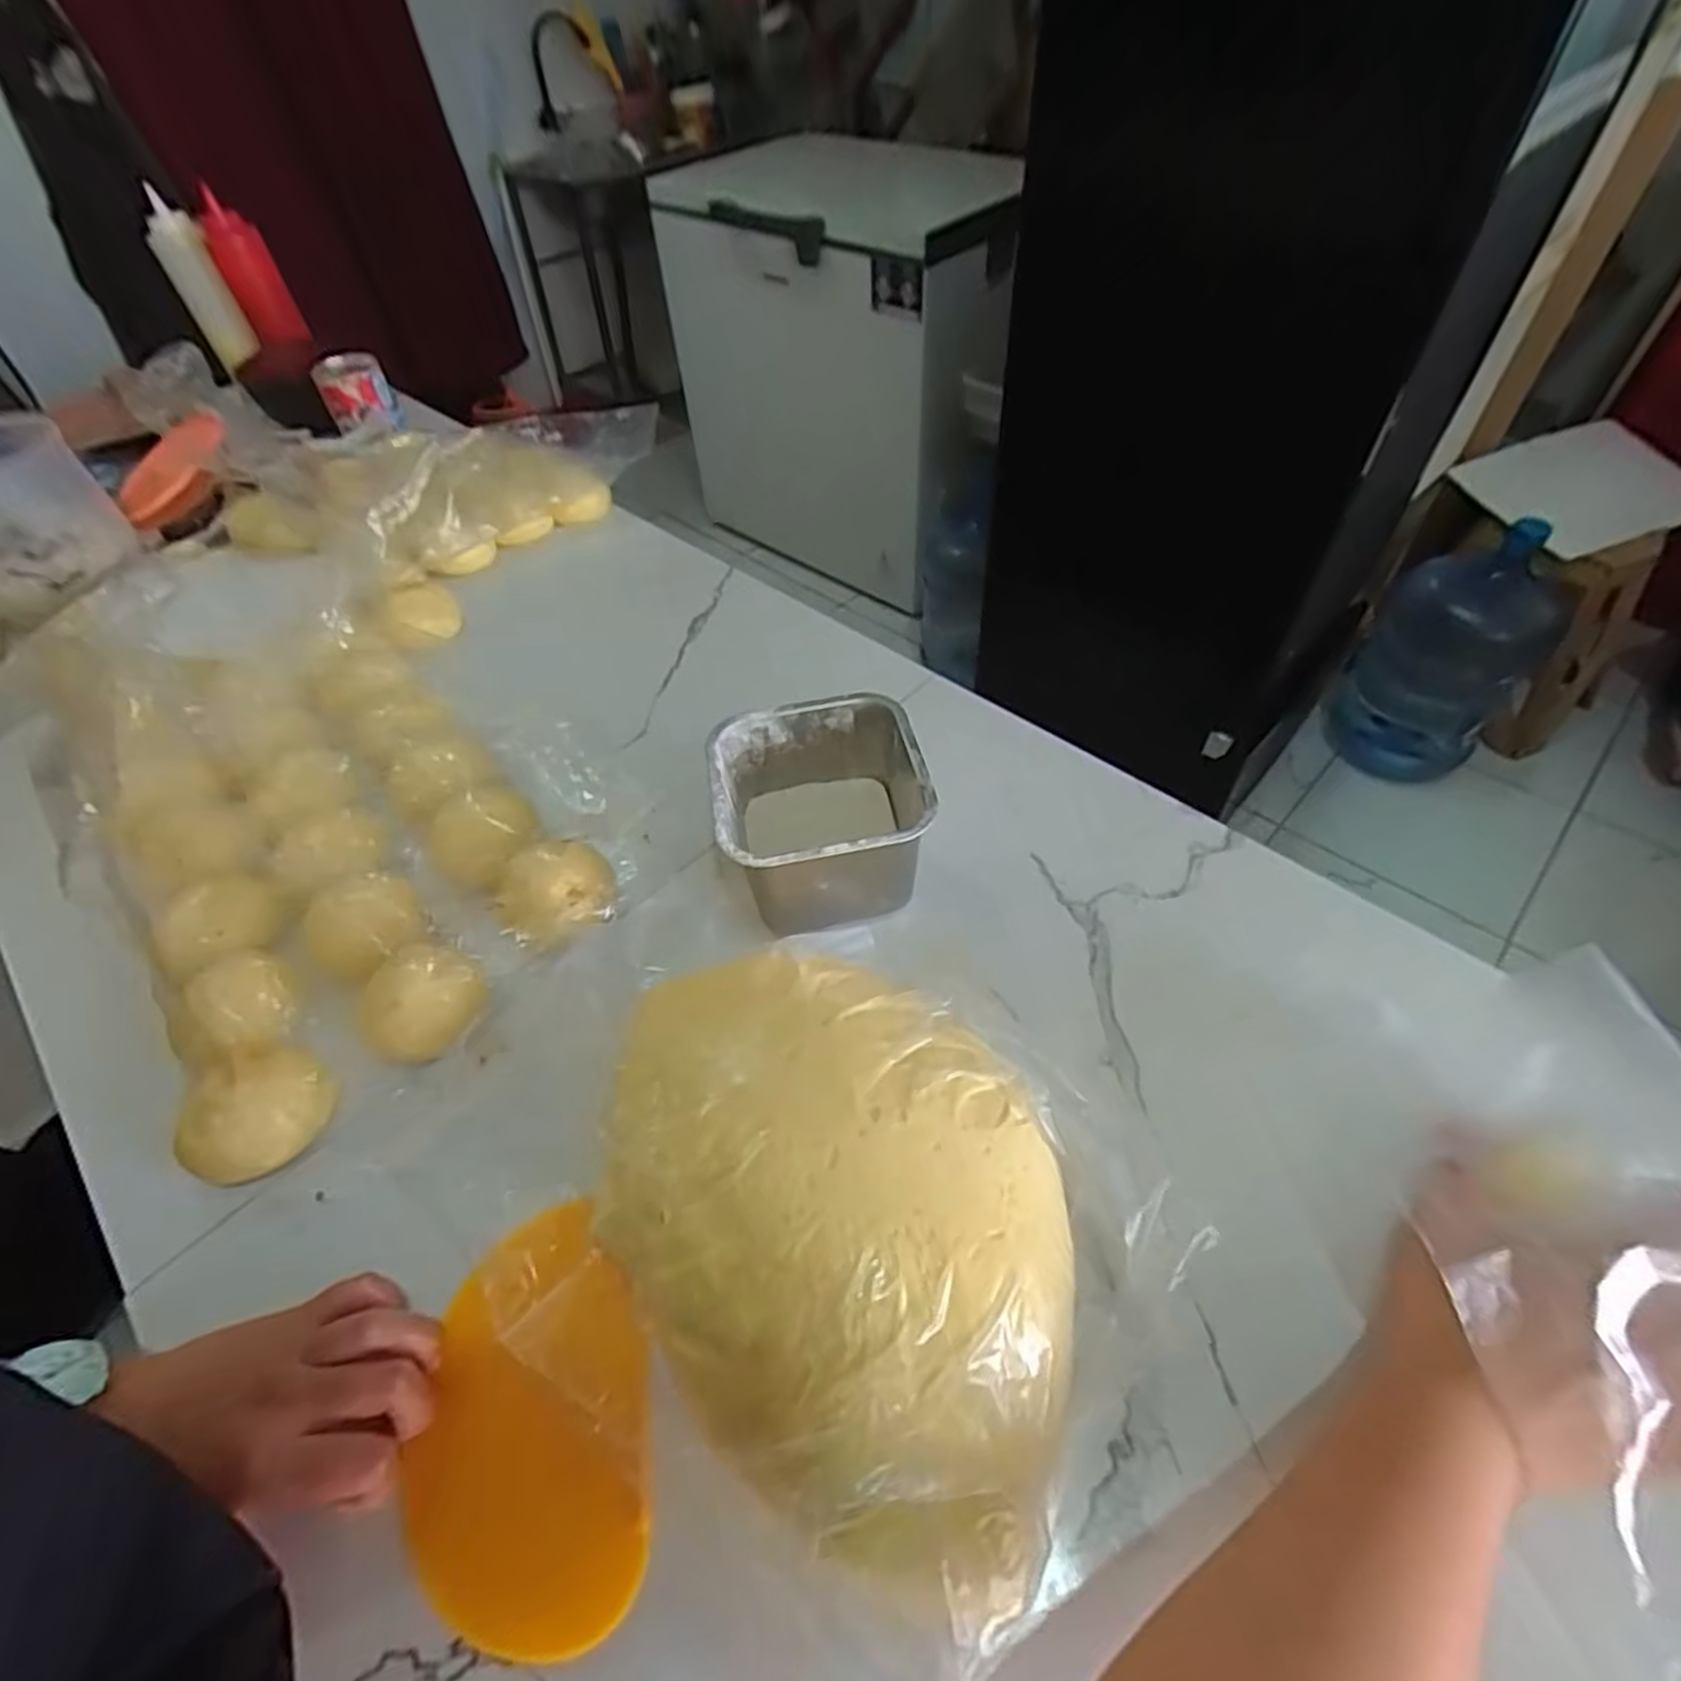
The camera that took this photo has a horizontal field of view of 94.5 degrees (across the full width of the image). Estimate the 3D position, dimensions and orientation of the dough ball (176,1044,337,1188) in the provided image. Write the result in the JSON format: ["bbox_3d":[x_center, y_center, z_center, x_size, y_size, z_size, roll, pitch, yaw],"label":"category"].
[{"bbox_3d":[-0.298,0.139,0.395,0.065,0.037,0.053,-18,51,-10],"label":"dough ball"}]

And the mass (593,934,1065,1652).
[{"bbox_3d":[-0.007,0.150,0.337,0.182,0.056,0.269,-38,57,-25],"label":"mass"}]

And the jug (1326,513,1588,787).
[{"bbox_3d":[1.156,-0.367,1.466,0.274,0.422,0.253,34,60,26],"label":"jug"}]

